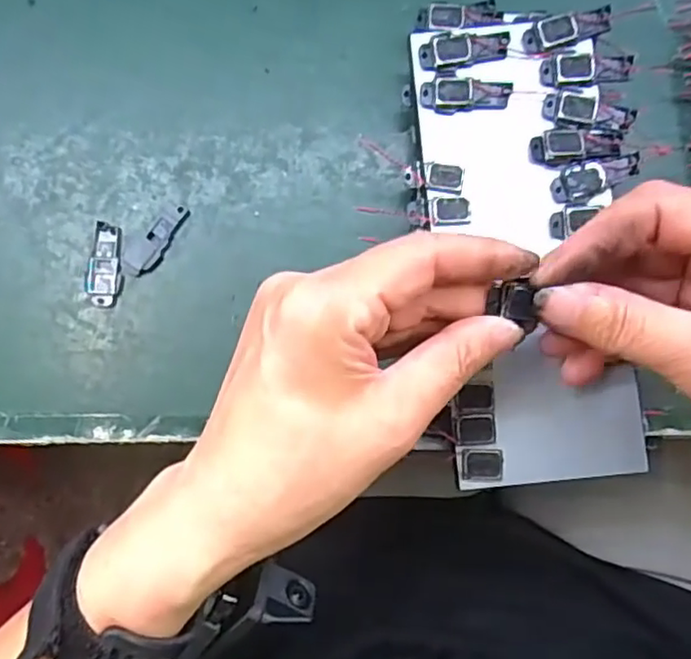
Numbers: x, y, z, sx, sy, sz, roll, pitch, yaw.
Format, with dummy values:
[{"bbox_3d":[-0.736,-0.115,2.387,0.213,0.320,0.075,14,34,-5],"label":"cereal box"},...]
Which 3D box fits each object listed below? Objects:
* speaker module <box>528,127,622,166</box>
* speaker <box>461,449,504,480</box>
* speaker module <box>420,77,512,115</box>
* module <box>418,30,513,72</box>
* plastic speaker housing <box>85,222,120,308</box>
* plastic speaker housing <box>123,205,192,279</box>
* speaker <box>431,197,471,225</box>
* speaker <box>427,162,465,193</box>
[{"bbox_3d":[0.102,-0.081,0.288,0.039,0.004,0.016,-1,85,0],"label":"speaker module"},{"bbox_3d":[0.059,0.058,0.279,0.018,0.004,0.014,2,85,0],"label":"speaker"},{"bbox_3d":[0.054,-0.105,0.291,0.039,0.004,0.016,-6,85,-1],"label":"speaker module"},{"bbox_3d":[0.053,-0.125,0.291,0.040,0.004,0.015,-9,85,-1],"label":"module"},{"bbox_3d":[-0.116,-0.031,0.313,0.015,0.004,0.040,7,85,0],"label":"plastic speaker housing"},{"bbox_3d":[-0.091,-0.044,0.315,0.015,0.004,0.040,41,86,3],"label":"plastic speaker housing"},{"bbox_3d":[0.046,-0.052,0.287,0.018,0.004,0.012,-3,85,0],"label":"speaker"},{"bbox_3d":[0.044,-0.067,0.289,0.016,0.004,0.012,8,85,1],"label":"speaker"}]

